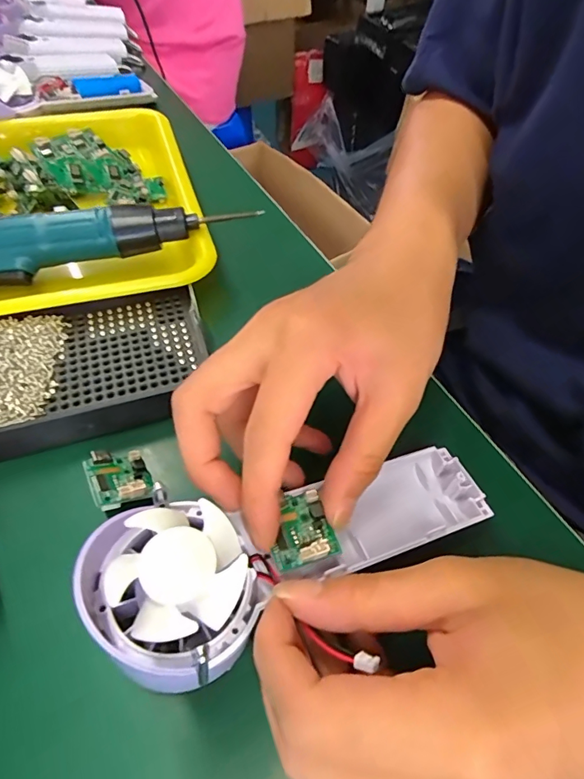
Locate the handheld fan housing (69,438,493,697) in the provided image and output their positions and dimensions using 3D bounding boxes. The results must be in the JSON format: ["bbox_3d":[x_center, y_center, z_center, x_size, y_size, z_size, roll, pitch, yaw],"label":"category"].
[{"bbox_3d":[0.007,0.061,0.191,0.173,0.029,0.060,-10,53,-31],"label":"handheld fan housing"}]

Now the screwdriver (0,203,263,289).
[{"bbox_3d":[-0.148,-0.094,0.285,0.227,0.033,0.033,-10,55,-9],"label":"screwdriver"}]

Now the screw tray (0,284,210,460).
[{"bbox_3d":[-0.119,-0.014,0.253,0.135,0.023,0.088,-13,56,-11],"label":"screw tray"}]

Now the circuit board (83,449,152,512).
[{"bbox_3d":[-0.085,0.043,0.219,0.025,0.011,0.033,-23,58,-18],"label":"circuit board"}]

